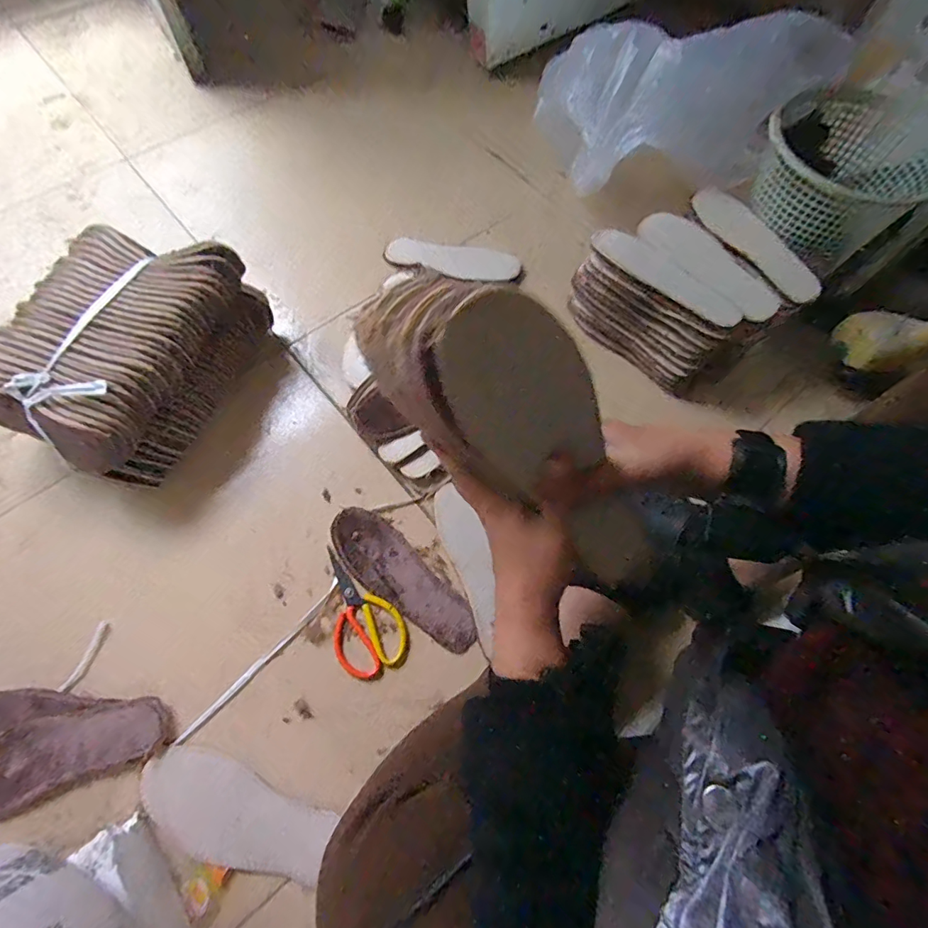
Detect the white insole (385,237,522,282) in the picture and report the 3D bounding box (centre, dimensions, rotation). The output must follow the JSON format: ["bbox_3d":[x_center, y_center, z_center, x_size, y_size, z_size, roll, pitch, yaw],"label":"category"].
[{"bbox_3d":[-0.018,-0.363,0.827,0.235,0.019,0.064,7,80,-1],"label":"white insole"}]

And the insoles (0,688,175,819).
[{"bbox_3d":[-0.473,0.325,0.526,0.256,0.018,0.122,-2,67,-3],"label":"insoles"}]

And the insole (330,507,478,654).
[{"bbox_3d":[-0.083,0.153,0.619,0.238,0.013,0.079,41,71,14],"label":"insole"}]

